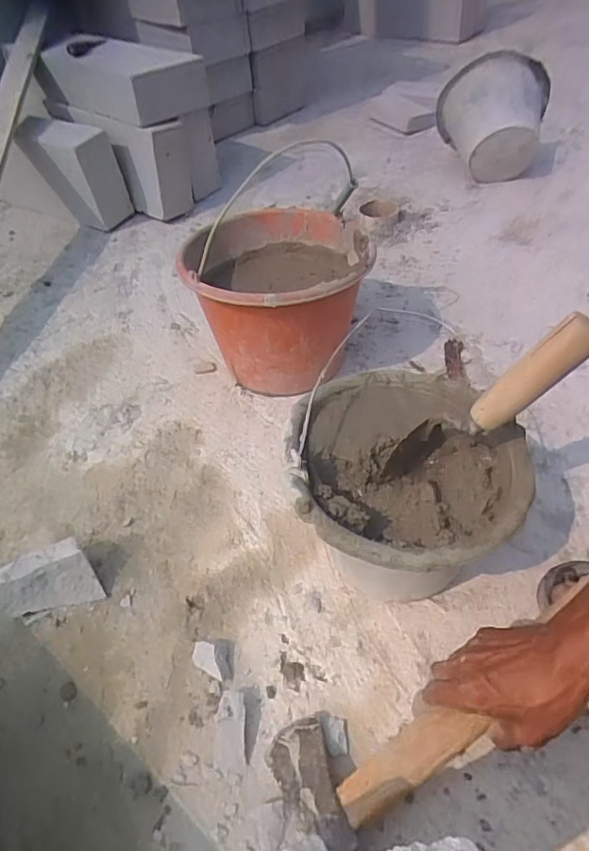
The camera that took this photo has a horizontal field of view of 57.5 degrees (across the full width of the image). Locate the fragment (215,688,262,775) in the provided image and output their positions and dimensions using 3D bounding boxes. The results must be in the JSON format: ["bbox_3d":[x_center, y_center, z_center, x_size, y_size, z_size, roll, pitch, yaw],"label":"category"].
[{"bbox_3d":[-0.054,0.278,0.499,0.035,0.025,0.071,3,45,10],"label":"fragment"}]

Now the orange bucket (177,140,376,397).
[{"bbox_3d":[-0.017,-0.191,0.839,0.257,0.219,0.270,-4,46,4],"label":"orange bucket"}]

